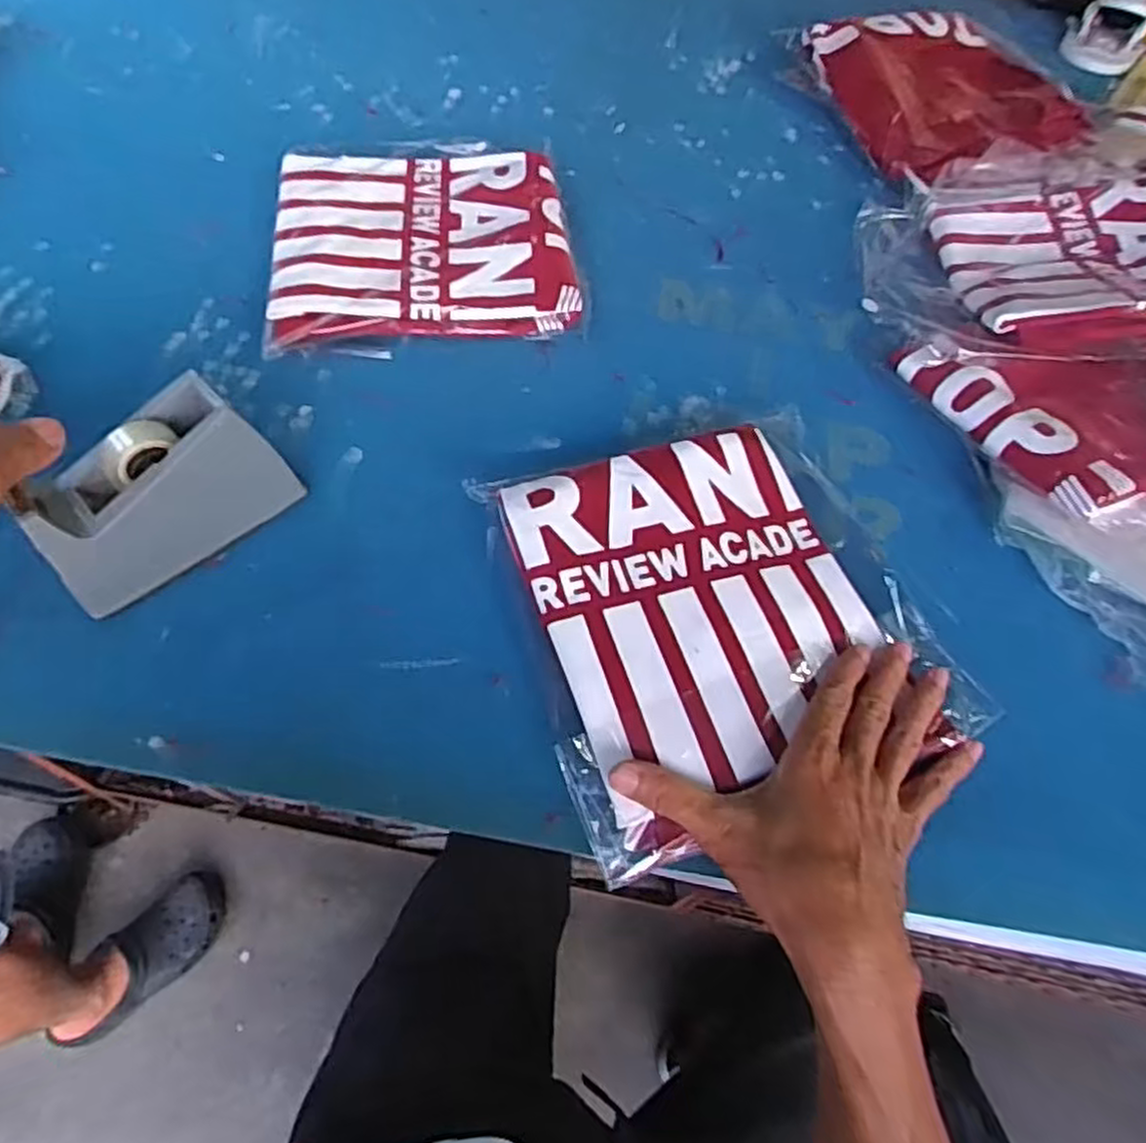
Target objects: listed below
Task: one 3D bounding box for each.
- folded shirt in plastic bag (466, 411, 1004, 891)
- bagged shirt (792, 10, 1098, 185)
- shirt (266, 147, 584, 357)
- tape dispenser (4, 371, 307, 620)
[{"bbox_3d":[0.089,0.015,0.467,0.244,0.029,0.255,-17,62,-14],"label":"folded shirt in plastic bag"},{"bbox_3d":[0.372,-0.481,0.762,0.206,0.054,0.244,-14,61,-12],"label":"bagged shirt"},{"bbox_3d":[-0.121,-0.270,0.616,0.234,0.031,0.217,-7,60,-8],"label":"shirt"},{"bbox_3d":[-0.239,-0.045,0.435,0.138,0.091,0.053,-38,68,-23],"label":"tape dispenser"}]

